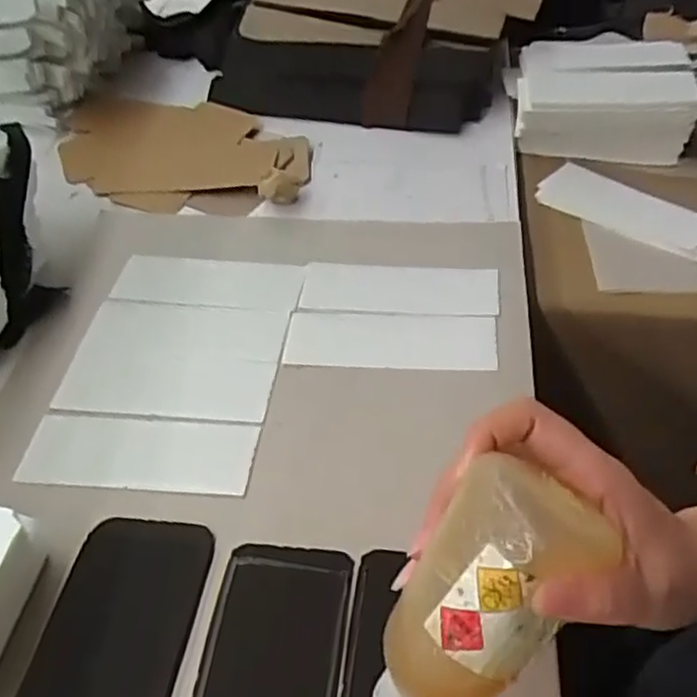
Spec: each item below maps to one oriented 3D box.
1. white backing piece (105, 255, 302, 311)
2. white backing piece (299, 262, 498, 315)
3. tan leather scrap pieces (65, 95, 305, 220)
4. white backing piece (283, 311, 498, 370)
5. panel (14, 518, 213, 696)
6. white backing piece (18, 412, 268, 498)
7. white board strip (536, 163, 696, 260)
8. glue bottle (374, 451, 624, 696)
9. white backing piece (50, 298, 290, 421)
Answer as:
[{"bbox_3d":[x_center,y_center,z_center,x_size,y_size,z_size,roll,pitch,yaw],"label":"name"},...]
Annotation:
[{"bbox_3d":[-0.111,-0.054,0.566,0.149,0.006,0.057,4,47,8],"label":"white backing piece"},{"bbox_3d":[0.039,-0.046,0.545,0.146,0.006,0.050,2,46,6],"label":"white backing piece"},{"bbox_3d":[-0.161,-0.186,0.677,0.262,0.023,0.155,14,49,17],"label":"tan leather scrap pieces"},{"bbox_3d":[0.031,-0.005,0.513,0.148,0.010,0.052,1,46,5],"label":"white backing piece"},{"bbox_3d":[-0.128,0.168,0.363,0.076,0.009,0.173,6,48,7],"label":"panel"},{"bbox_3d":[-0.132,0.066,0.454,0.144,0.004,0.053,2,46,6],"label":"white backing piece"},{"bbox_3d":[0.243,-0.122,0.616,0.151,0.009,0.058,30,55,28],"label":"white board strip"},{"bbox_3d":[0.042,0.122,0.290,0.052,0.152,0.048,37,13,32],"label":"glue bottle"},{"bbox_3d":[-0.122,0.005,0.507,0.143,0.004,0.102,4,47,8],"label":"white backing piece"}]

